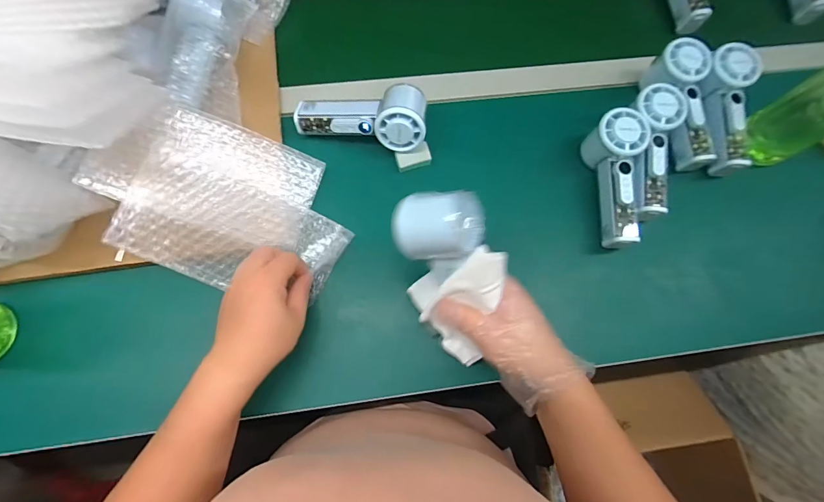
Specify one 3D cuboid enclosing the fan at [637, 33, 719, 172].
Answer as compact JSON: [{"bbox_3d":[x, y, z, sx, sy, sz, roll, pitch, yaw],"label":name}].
[{"bbox_3d":[0.333,-0.180,0.472,0.066,0.048,0.158,-5,87,-4],"label":"fan"}]

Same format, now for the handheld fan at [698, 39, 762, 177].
[{"bbox_3d":[0.389,-0.175,0.466,0.050,0.038,0.157,4,87,-1],"label":"handheld fan"}]

